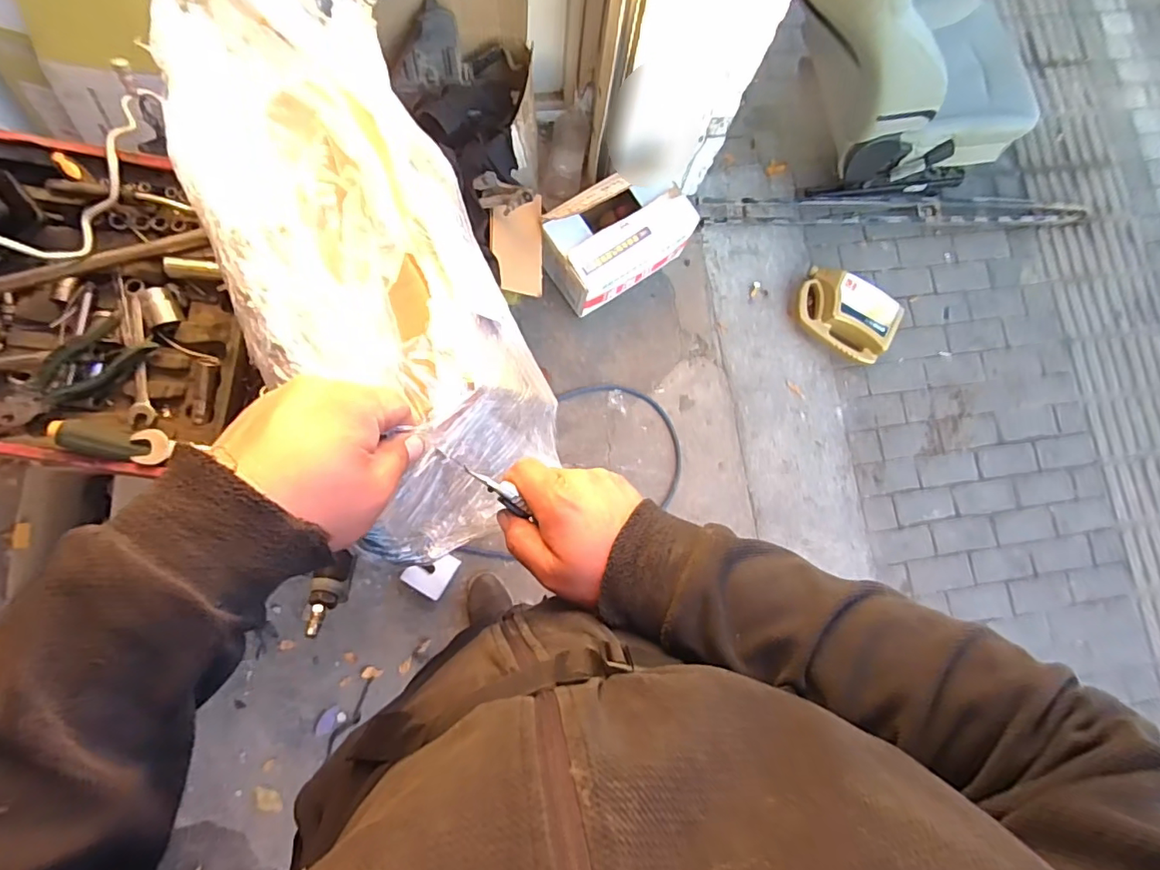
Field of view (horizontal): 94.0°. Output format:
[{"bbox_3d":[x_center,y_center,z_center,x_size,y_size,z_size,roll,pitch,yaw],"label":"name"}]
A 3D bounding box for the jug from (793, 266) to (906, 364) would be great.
[{"bbox_3d":[0.792,-0.361,1.611,0.297,0.136,0.199,30,80,0],"label":"jug"}]

